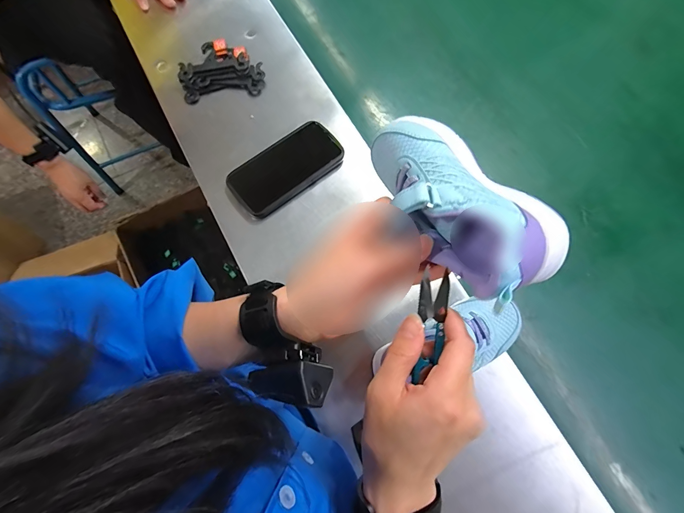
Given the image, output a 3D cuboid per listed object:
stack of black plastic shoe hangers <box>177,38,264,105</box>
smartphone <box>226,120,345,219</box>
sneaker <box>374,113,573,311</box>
[{"bbox_3d":[-0.185,-0.290,0.523,0.120,0.017,0.102,-1,73,-4],"label":"stack of black plastic shoe hangers"},{"bbox_3d":[-0.078,-0.126,0.478,0.161,0.014,0.084,-38,79,-14],"label":"smartphone"},{"bbox_3d":[0.081,-0.048,0.261,0.081,0.056,0.175,-31,64,-7],"label":"sneaker"}]

